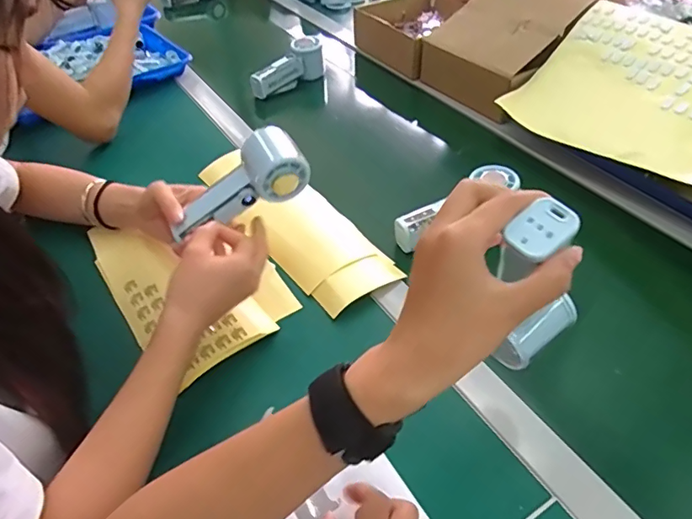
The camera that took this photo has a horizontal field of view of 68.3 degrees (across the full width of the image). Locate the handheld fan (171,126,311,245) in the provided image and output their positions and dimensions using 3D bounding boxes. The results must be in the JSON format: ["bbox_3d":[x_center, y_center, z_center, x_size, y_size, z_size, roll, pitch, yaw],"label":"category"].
[{"bbox_3d":[-0.111,-0.070,0.529,0.150,0.056,0.059,-36,49,0],"label":"handheld fan"}]

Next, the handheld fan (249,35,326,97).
[{"bbox_3d":[-0.102,-0.328,0.889,0.048,0.065,0.149,26,51,26],"label":"handheld fan"}]

